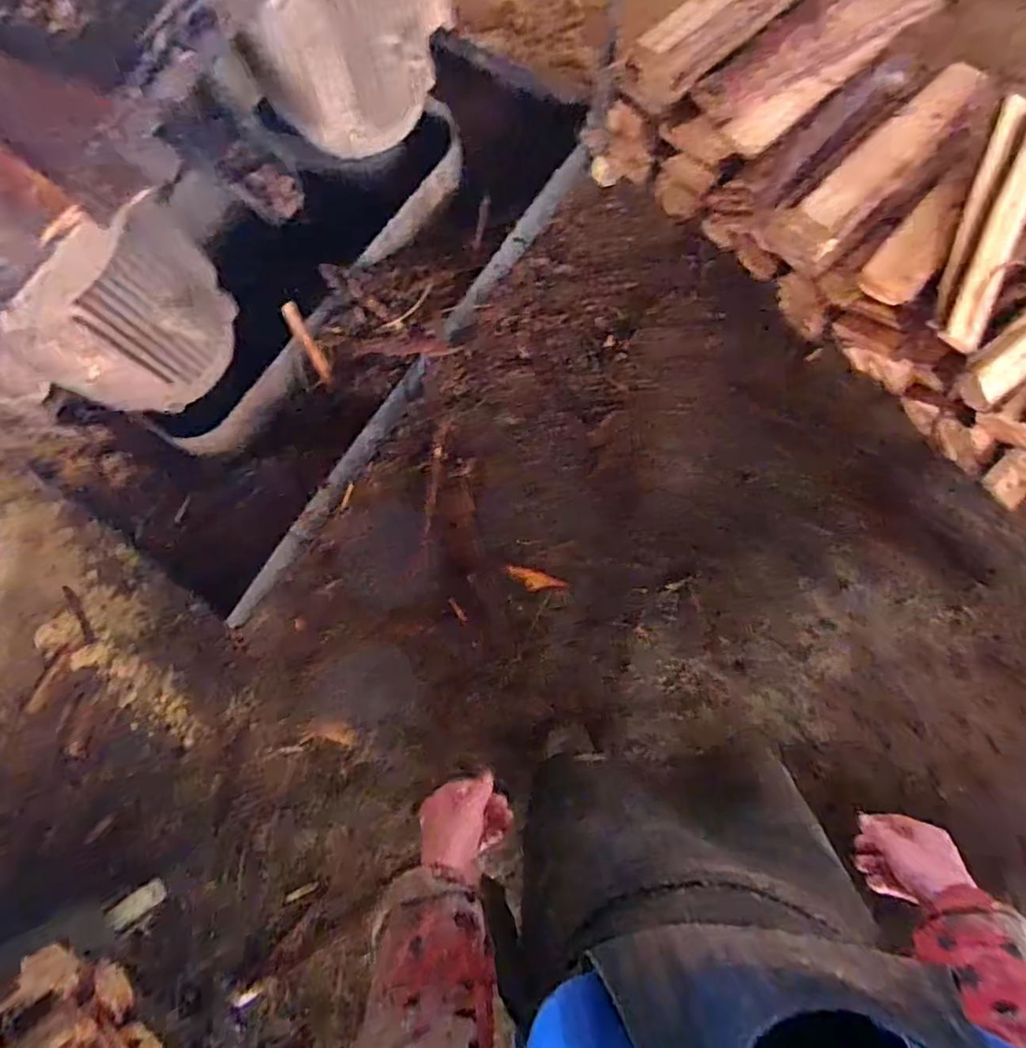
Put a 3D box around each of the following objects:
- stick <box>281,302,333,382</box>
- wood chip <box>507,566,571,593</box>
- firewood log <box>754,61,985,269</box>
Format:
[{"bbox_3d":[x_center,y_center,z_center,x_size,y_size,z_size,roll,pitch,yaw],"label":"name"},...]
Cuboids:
[{"bbox_3d":[-0.445,-0.394,1.338,0.032,0.181,0.021,-26,37,-4],"label":"stick"},{"bbox_3d":[0.053,0.132,1.400,0.137,0.014,0.047,14,80,4],"label":"wood chip"},{"bbox_3d":[0.699,-0.682,1.154,0.473,0.075,0.133,-43,81,7],"label":"firewood log"}]

